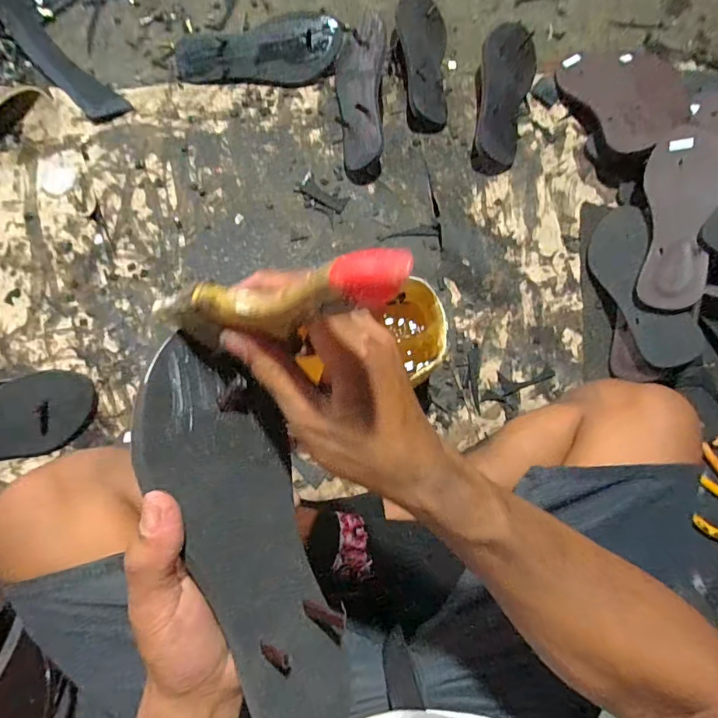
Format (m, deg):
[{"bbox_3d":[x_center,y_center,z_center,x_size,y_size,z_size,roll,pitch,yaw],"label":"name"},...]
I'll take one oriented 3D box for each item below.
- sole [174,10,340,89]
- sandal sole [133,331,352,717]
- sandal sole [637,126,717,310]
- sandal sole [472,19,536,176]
[{"bbox_3d":[-0.151,-0.465,0.698,0.248,0.044,0.090,-11,76,-5],"label":"sole"},{"bbox_3d":[-0.057,0.100,0.262,0.087,0.006,0.234,-28,94,-49],"label":"sandal sole"},{"bbox_3d":[0.408,-0.179,0.570,0.089,0.012,0.235,3,79,31],"label":"sandal sole"},{"bbox_3d":[0.217,-0.395,0.696,0.085,0.047,0.232,14,76,2],"label":"sandal sole"}]

